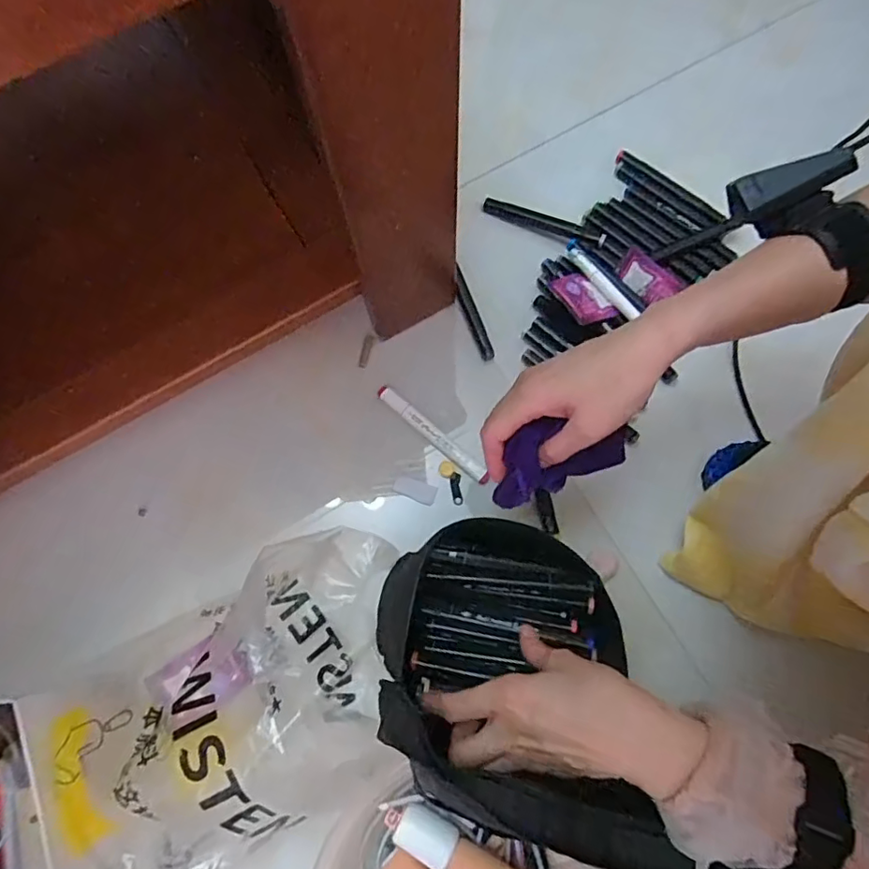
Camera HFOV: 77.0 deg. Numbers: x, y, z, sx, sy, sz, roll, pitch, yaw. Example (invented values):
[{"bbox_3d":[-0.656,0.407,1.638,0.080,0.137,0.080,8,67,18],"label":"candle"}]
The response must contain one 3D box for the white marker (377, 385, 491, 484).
[{"bbox_3d":[-0.003,-0.003,0.589,0.153,0.013,0.020,40,80,10],"label":"white marker"}]

